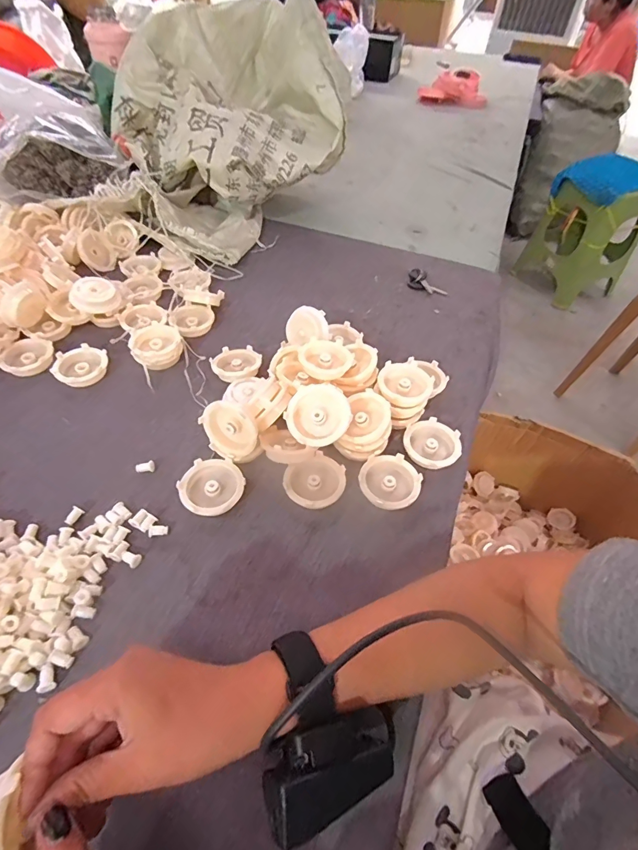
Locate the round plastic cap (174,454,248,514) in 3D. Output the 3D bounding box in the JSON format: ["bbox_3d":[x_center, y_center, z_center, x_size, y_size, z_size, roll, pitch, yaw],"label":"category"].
[{"bbox_3d":[-0.102,0.058,0.389,0.058,0.016,0.057,1,51,-2],"label":"round plastic cap"}]

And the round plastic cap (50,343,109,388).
[{"bbox_3d":[-0.282,-0.071,0.485,0.056,0.013,0.058,1,51,-2],"label":"round plastic cap"}]

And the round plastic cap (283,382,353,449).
[{"bbox_3d":[0.000,-0.009,0.388,0.059,0.016,0.059,-1,79,3],"label":"round plastic cap"}]

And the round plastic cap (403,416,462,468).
[{"bbox_3d":[0.121,0.020,0.435,0.058,0.013,0.057,1,51,-2],"label":"round plastic cap"}]

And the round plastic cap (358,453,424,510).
[{"bbox_3d":[0.070,0.055,0.400,0.057,0.012,0.056,1,51,-2],"label":"round plastic cap"}]

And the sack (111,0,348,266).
[{"bbox_3d":[-0.153,-0.481,0.672,0.369,0.251,0.306,-32,59,-25],"label":"sack"}]

